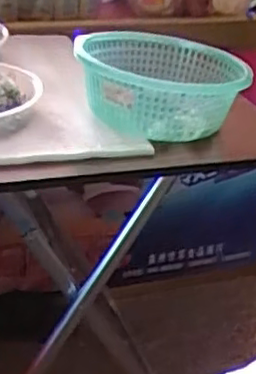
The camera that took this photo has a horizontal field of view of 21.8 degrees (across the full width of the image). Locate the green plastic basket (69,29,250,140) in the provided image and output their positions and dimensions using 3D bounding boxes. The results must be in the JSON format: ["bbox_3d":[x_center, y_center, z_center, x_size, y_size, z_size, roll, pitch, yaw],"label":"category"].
[{"bbox_3d":[0.040,-0.142,0.915,0.213,0.096,0.246,0,29,-7],"label":"green plastic basket"}]

